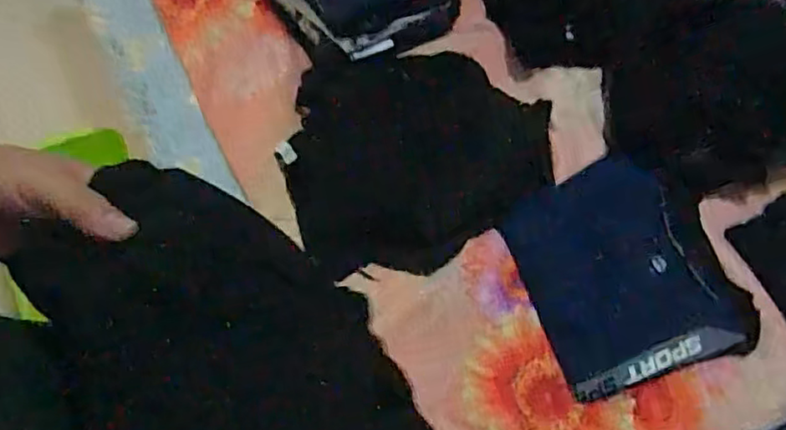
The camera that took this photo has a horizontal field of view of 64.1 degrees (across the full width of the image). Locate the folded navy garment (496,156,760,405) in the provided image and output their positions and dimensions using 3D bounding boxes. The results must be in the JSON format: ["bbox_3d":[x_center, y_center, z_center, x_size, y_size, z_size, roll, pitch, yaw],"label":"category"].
[{"bbox_3d":[0.344,0.081,0.930,0.296,0.036,0.320,-20,73,-9],"label":"folded navy garment"}]

